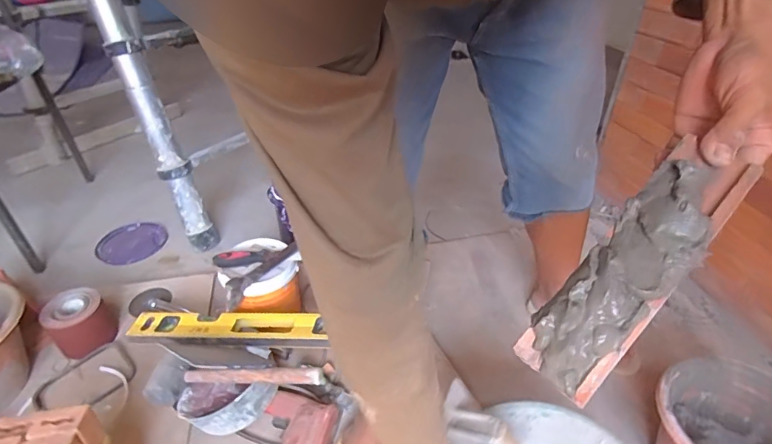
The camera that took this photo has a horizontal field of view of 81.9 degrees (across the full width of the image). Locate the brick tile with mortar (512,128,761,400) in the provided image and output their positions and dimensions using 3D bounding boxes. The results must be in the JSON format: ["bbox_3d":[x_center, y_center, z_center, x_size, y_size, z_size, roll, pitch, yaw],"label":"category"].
[{"bbox_3d":[0.184,0.028,0.326,0.216,0.032,0.059,-49,50,-6],"label":"brick tile with mortar"}]

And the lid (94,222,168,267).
[{"bbox_3d":[-0.721,0.053,1.257,0.183,0.024,0.170,1,34,-1],"label":"lid"}]

